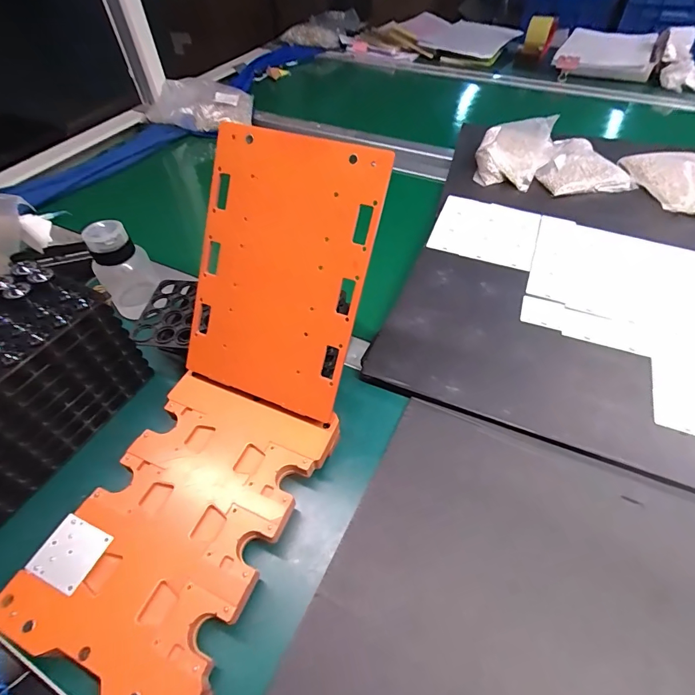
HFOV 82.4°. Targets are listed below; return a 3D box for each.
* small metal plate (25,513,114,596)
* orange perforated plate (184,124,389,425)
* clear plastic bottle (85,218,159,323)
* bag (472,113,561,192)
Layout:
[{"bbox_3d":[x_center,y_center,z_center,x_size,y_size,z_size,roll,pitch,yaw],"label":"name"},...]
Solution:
[{"bbox_3d":[-0.216,0.161,0.310,0.046,0.006,0.044,19,54,16],"label":"small metal plate"},{"bbox_3d":[-0.061,-0.059,0.355,0.153,0.234,0.012,18,17,15],"label":"orange perforated plate"},{"bbox_3d":[-0.276,-0.099,0.486,0.067,0.114,0.068,-29,56,-20],"label":"clear plastic bottle"},{"bbox_3d":[0.295,-0.351,0.703,0.122,0.042,0.171,19,54,17],"label":"bag"}]

